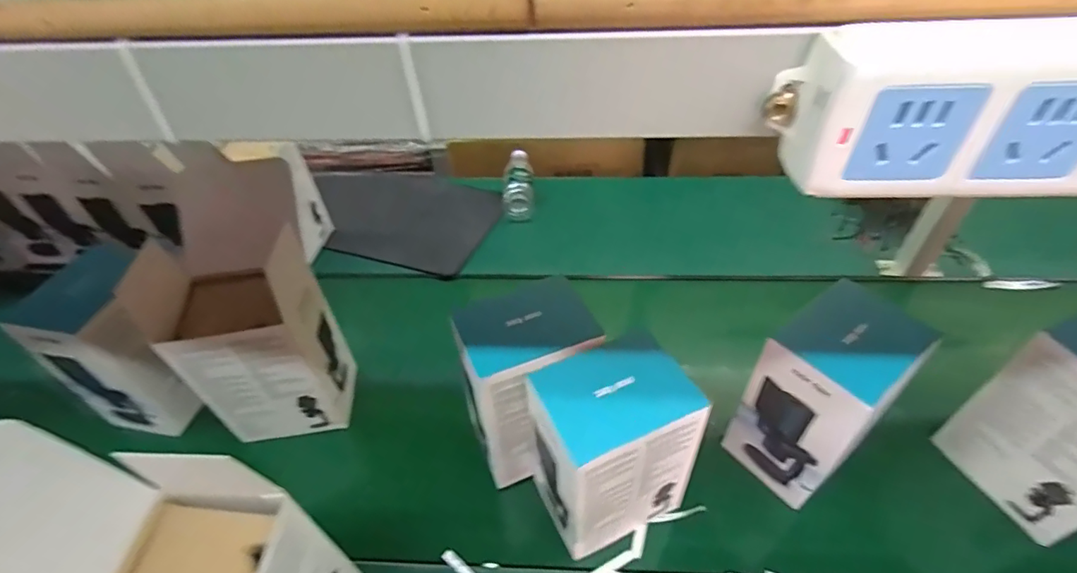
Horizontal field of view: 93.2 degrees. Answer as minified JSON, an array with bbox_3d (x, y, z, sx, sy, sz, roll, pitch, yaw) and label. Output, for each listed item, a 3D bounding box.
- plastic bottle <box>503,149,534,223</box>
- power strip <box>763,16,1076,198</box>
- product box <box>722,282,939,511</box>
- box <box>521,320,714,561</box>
[{"bbox_3d":[-0.046,-0.240,1.131,0.067,0.055,0.234,-4,46,3],"label":"plastic bottle"},{"bbox_3d":[0.172,-0.059,0.166,0.173,0.054,0.028,1,46,8],"label":"power strip"},{"bbox_3d":[0.340,0.130,0.612,0.156,0.220,0.112,-31,51,-22],"label":"product box"},{"bbox_3d":[0.081,0.180,0.577,0.154,0.216,0.116,-22,47,-14],"label":"box"}]

